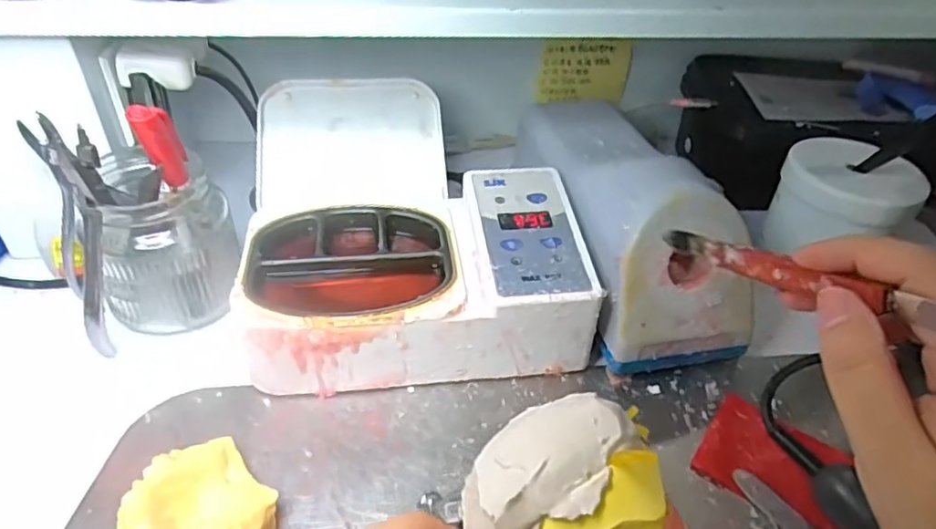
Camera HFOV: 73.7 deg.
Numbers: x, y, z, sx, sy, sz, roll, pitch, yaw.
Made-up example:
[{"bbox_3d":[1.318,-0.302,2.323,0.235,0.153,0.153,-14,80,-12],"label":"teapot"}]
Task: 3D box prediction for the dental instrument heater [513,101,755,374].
[{"bbox_3d":[0.096,-0.039,0.402,0.078,0.094,0.207,-8,42,-10],"label":"dental instrument heater"}]

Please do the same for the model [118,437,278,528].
[{"bbox_3d":[-0.116,0.106,0.270,0.055,0.027,0.057,1,41,-1],"label":"model"}]

